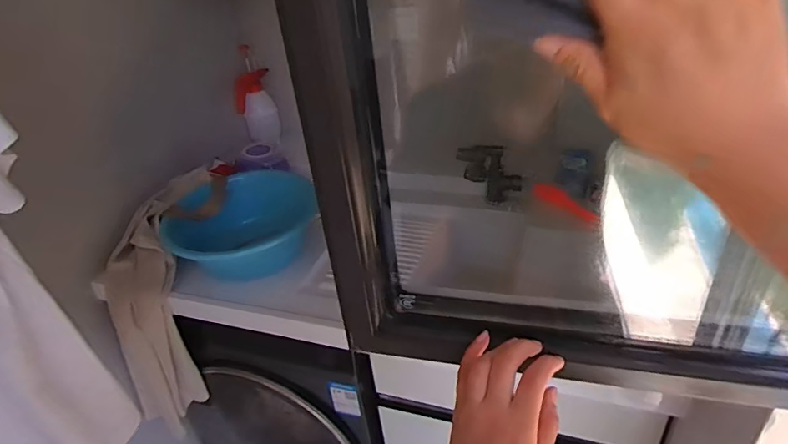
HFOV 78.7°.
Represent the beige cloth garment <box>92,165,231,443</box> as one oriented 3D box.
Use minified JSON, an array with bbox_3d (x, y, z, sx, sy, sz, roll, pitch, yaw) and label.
[{"bbox_3d":[-0.497,0.191,1.142,0.211,0.500,0.404,10,36,24],"label":"beige cloth garment"}]

